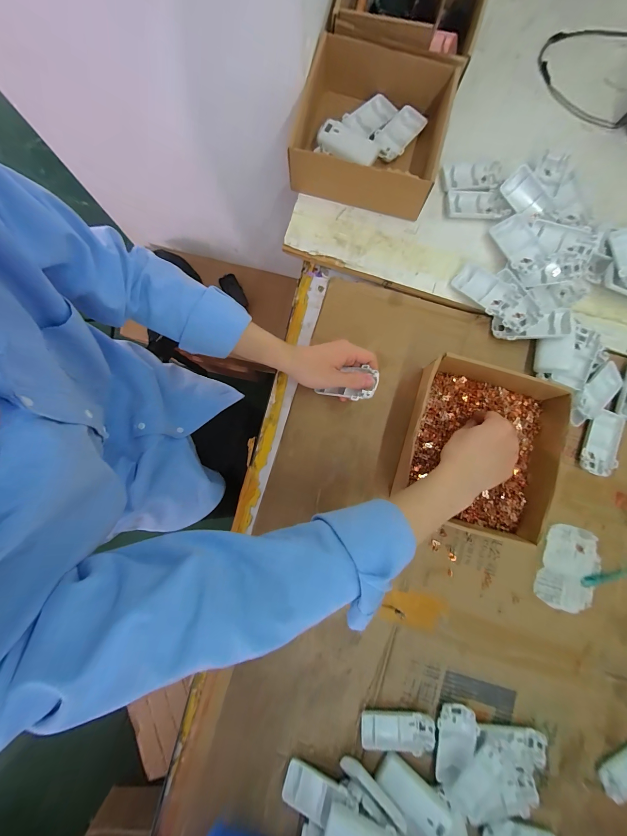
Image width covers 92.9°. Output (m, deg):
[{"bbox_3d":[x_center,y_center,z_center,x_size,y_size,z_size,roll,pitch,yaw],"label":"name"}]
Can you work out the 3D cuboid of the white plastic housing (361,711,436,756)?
[{"bbox_3d":[0.113,0.420,0.398,0.095,0.012,0.047,-1,85,-1],"label":"white plastic housing"}]

